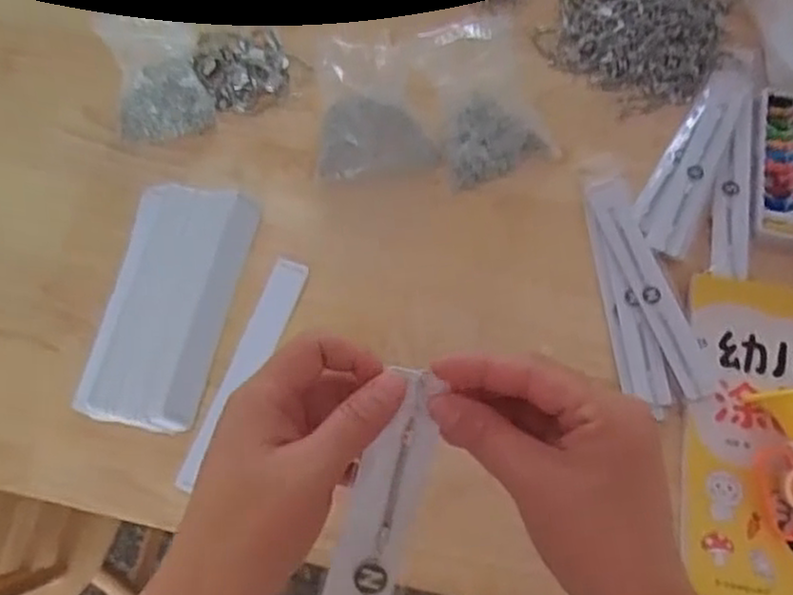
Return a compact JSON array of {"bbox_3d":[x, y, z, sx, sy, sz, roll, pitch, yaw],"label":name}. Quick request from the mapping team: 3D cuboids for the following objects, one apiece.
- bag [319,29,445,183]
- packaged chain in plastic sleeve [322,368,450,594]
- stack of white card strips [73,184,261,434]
[{"bbox_3d":[-0.025,-0.174,0.678,0.107,0.048,0.121,-12,68,-7],"label":"bag"},{"bbox_3d":[-0.017,0.134,0.334,0.034,0.009,0.207,16,99,5],"label":"packaged chain in plastic sleeve"},{"bbox_3d":[-0.187,0.001,0.606,0.093,0.031,0.202,12,67,3],"label":"stack of white card strips"}]

